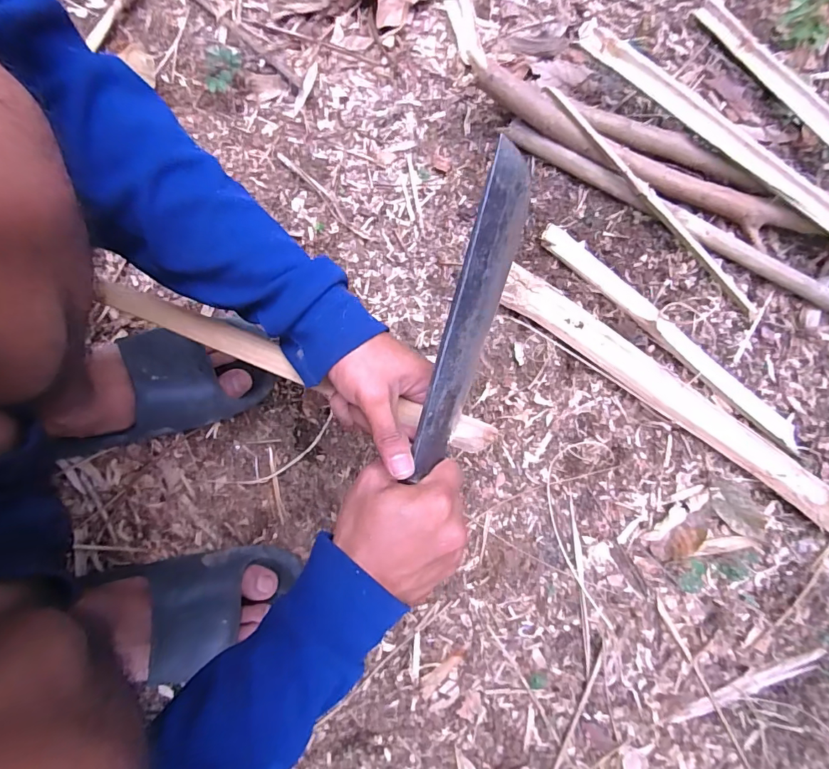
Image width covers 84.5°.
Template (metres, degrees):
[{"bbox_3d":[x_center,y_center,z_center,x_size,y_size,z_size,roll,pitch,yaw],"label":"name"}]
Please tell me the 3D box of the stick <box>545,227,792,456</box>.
[{"bbox_3d":[0.287,-0.056,0.519,0.358,0.023,0.032,42,82,6],"label":"stick"}]

